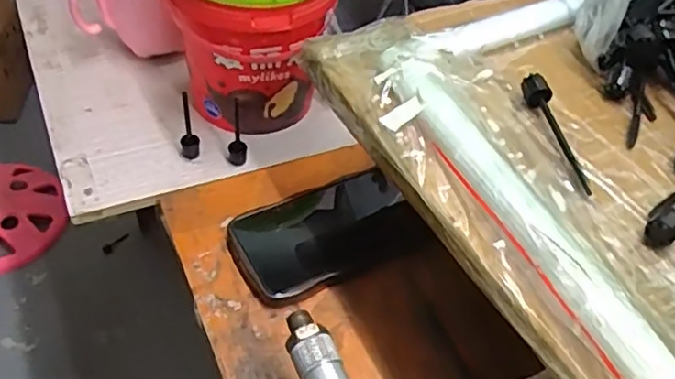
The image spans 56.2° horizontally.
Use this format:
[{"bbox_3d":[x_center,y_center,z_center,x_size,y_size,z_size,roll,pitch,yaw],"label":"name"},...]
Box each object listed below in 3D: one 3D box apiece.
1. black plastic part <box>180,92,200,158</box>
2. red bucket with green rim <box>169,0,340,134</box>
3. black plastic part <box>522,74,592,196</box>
[{"bbox_3d":[-0.118,-0.051,0.498,0.015,0.060,0.017,-7,48,-13],"label":"black plastic part"},{"bbox_3d":[-0.071,-0.134,0.518,0.126,0.153,0.125,-7,48,-13],"label":"red bucket with green rim"},{"bbox_3d":[0.121,-0.034,0.348,0.014,0.015,0.080,-3,48,-9],"label":"black plastic part"}]

